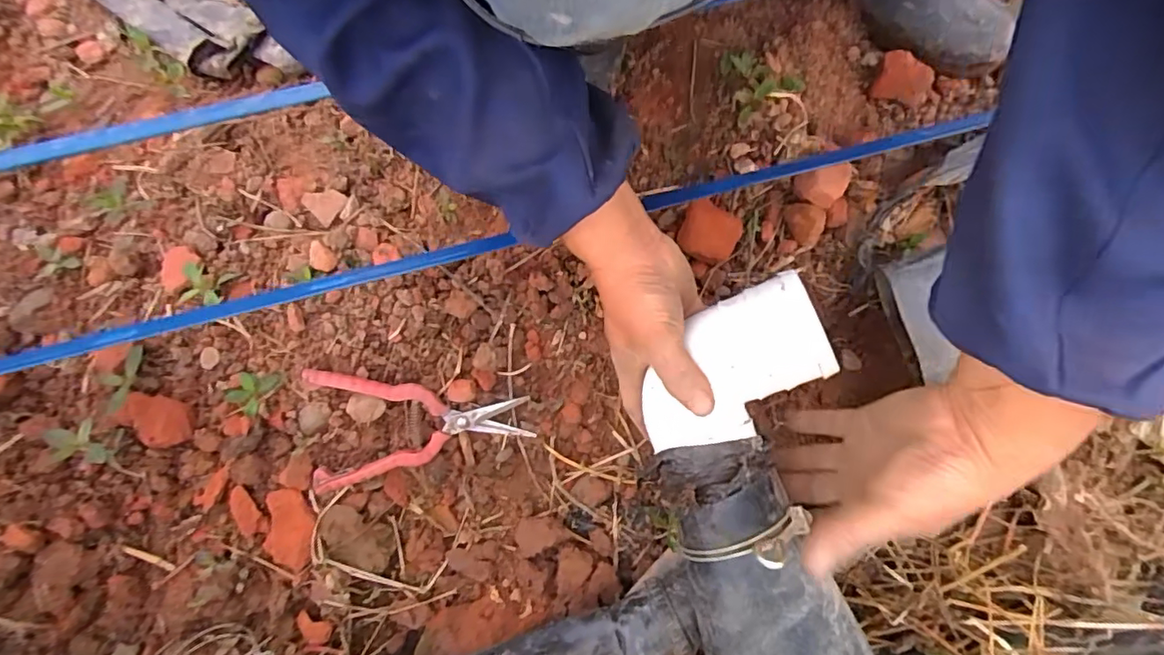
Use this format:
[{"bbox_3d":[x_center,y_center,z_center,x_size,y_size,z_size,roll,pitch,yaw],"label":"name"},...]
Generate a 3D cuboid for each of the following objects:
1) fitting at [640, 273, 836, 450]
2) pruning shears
[{"bbox_3d":[0.103,0.030,0.382,0.127,0.068,0.082,-26,76,16],"label":"fitting"},{"bbox_3d":[-0.135,0.083,0.470,0.177,0.019,0.099,-1,99,-9],"label":"pruning shears"}]

